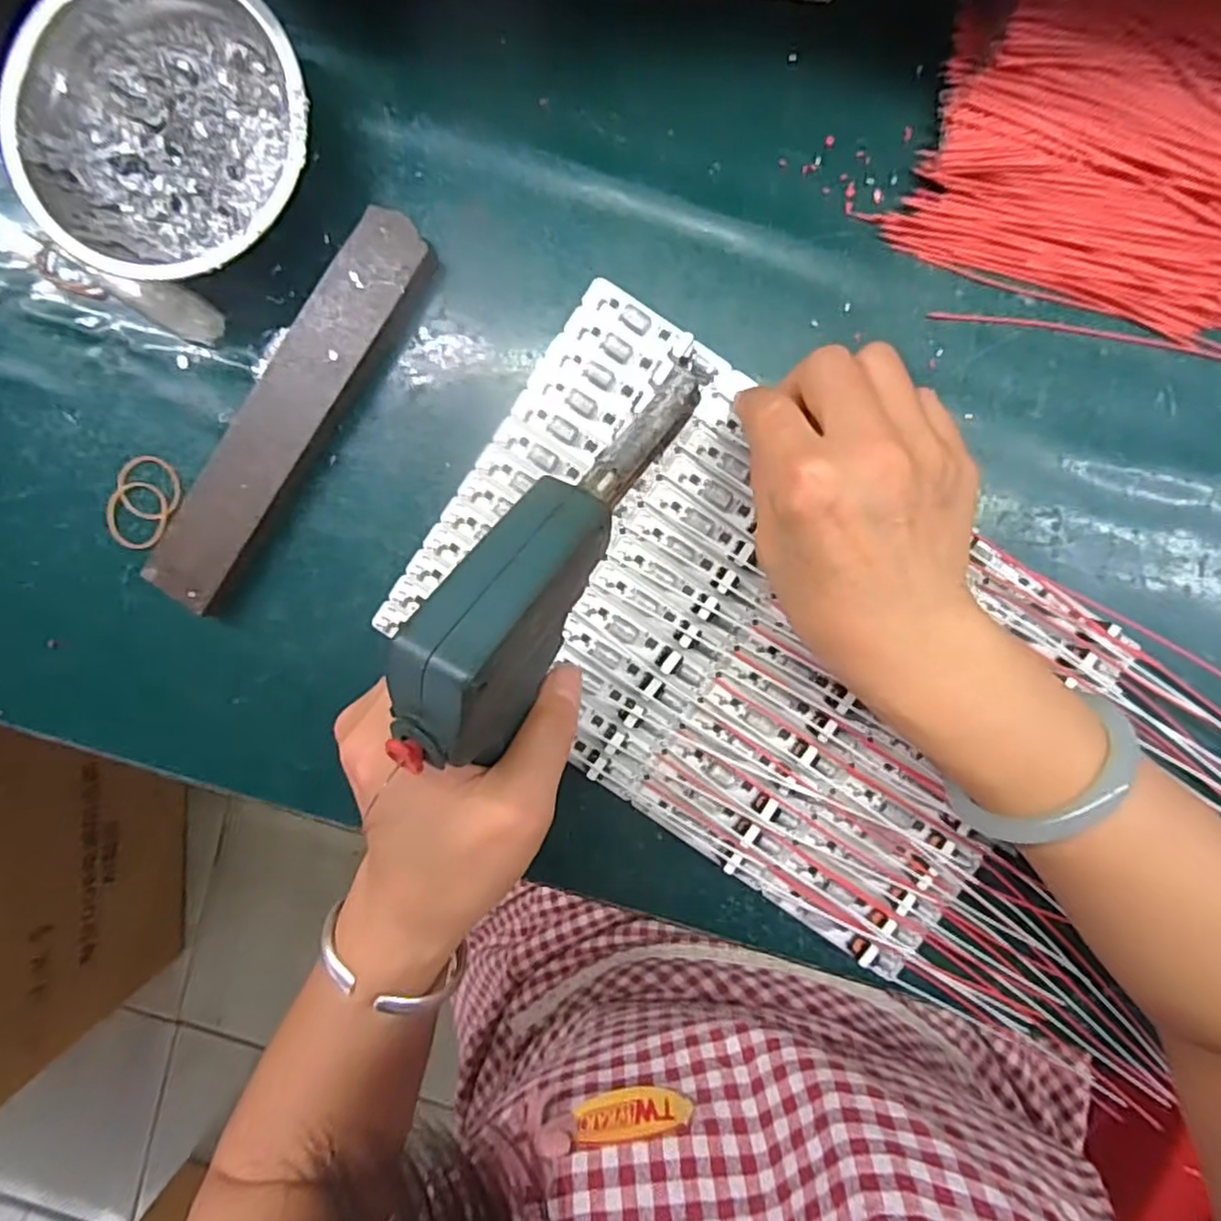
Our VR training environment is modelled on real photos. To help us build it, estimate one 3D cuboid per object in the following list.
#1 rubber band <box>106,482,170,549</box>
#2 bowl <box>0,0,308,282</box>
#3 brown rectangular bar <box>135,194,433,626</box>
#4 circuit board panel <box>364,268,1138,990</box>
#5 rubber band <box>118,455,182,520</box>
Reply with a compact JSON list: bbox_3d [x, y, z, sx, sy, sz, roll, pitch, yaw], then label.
[{"bbox_3d":[-0.228,-0.046,0.327,0.032,0.004,0.032,9,95,2],"label":"rubber band"},{"bbox_3d":[-0.188,-0.204,0.296,0.124,0.037,0.121,0,94,3],"label":"bowl"},{"bbox_3d":[-0.148,-0.091,0.314,0.035,0.021,0.198,33,95,0],"label":"brown rectangular bar"},{"bbox_3d":[0.061,0.010,0.313,0.296,0.017,0.189,34,95,0],"label":"circuit board panel"},{"bbox_3d":[-0.222,-0.059,0.327,0.031,0.004,0.031,0,89,2],"label":"rubber band"}]

